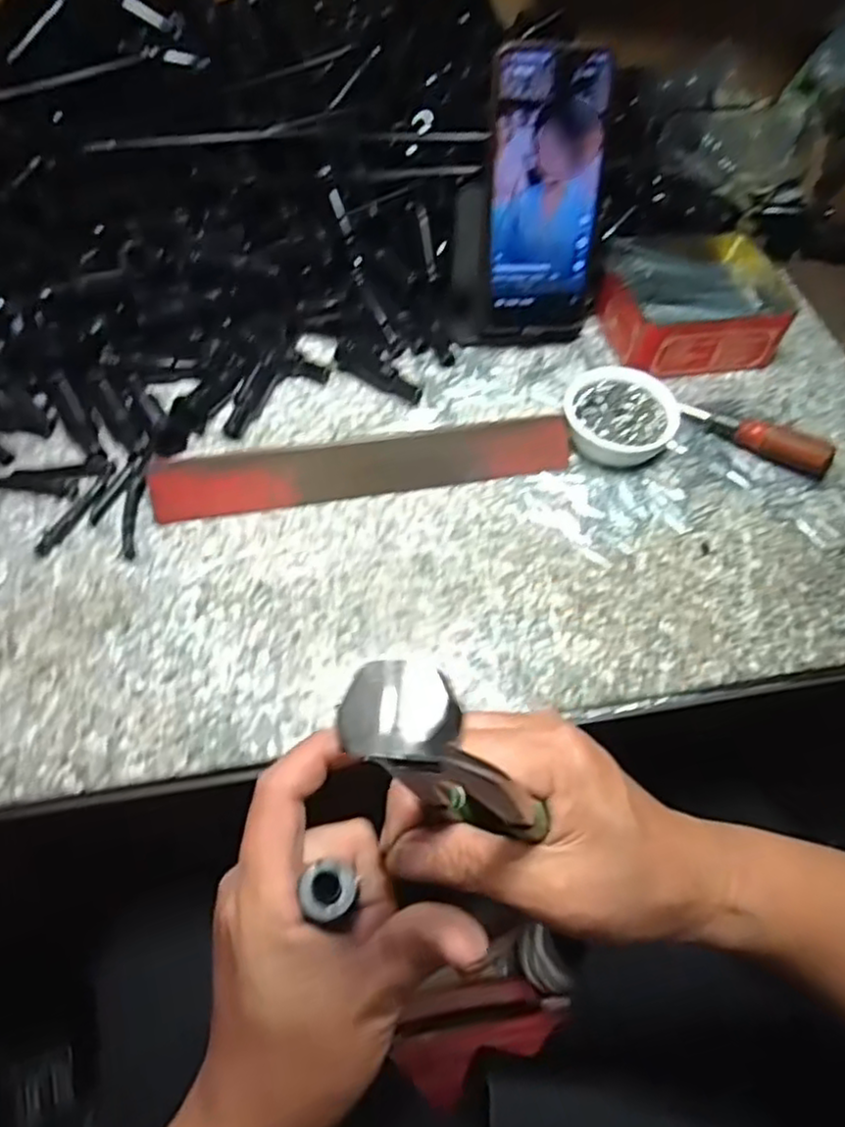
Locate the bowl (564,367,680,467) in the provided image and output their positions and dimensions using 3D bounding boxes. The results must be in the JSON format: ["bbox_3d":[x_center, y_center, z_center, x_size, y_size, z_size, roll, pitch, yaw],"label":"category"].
[{"bbox_3d":[0.130,-0.098,0.468,0.070,0.026,0.066,2,57,-3],"label":"bowl"}]

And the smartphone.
[{"bbox_3d":[0.082,-0.236,0.466,0.075,0.174,0.015,-10,34,-10],"label":"smartphone"}]

